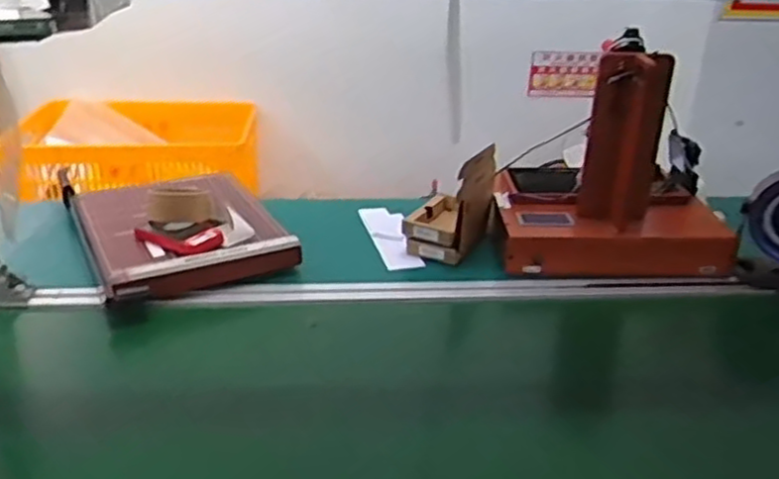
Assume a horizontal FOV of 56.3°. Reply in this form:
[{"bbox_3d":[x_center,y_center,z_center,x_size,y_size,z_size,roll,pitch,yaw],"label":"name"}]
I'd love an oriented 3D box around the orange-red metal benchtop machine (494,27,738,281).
[{"bbox_3d":[0.343,-0.116,1.106,0.326,0.342,0.206,2,25,-3],"label":"orange-red metal benchtop machine"}]

